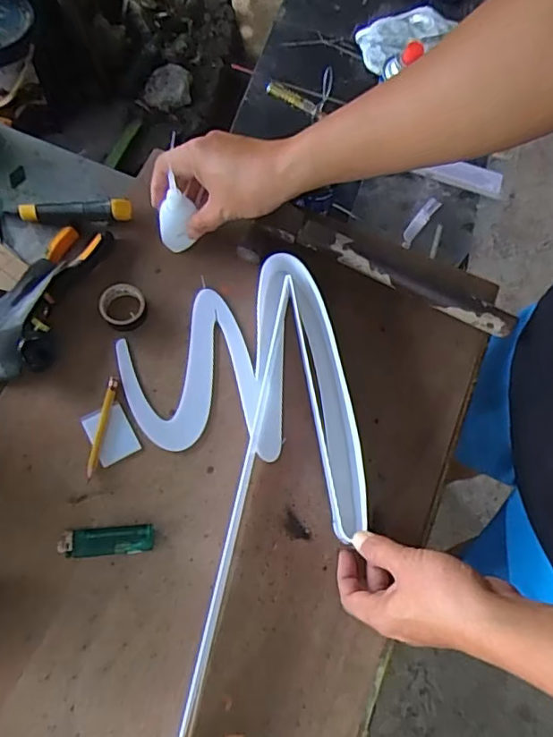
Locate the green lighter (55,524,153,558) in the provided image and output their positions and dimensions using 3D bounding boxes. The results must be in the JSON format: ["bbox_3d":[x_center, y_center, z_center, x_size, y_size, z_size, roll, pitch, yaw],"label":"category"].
[{"bbox_3d":[-0.151,0.153,0.490,0.080,0.013,0.025,-3,73,-3],"label":"green lighter"}]

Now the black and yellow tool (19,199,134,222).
[{"bbox_3d":[-0.211,-0.166,0.576,0.124,0.026,0.020,2,72,14],"label":"black and yellow tool"}]

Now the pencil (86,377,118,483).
[{"bbox_3d":[-0.166,0.056,0.522,0.009,0.010,0.098,8,73,0],"label":"pencil"}]

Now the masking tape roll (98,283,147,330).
[{"bbox_3d":[-0.155,-0.063,0.551,0.044,0.014,0.048,1,72,-5],"label":"masking tape roll"}]

